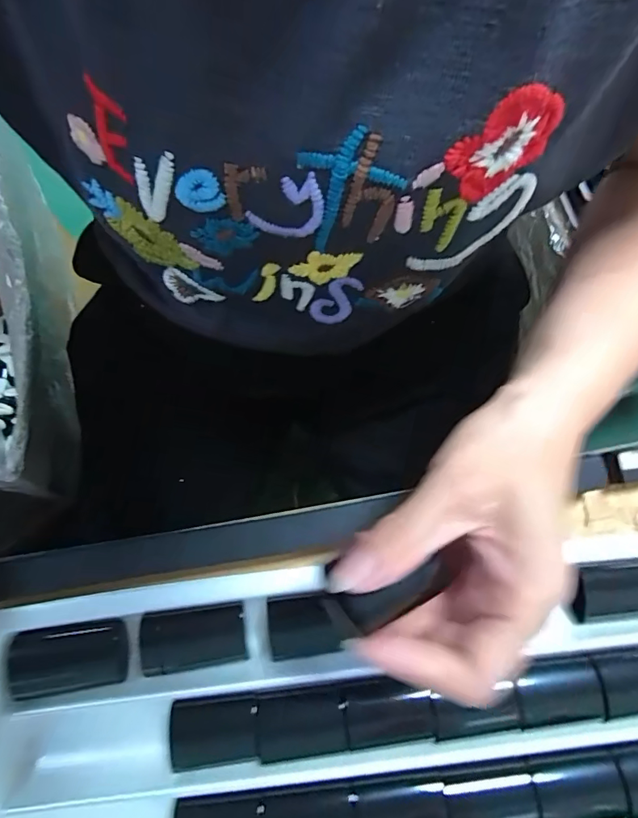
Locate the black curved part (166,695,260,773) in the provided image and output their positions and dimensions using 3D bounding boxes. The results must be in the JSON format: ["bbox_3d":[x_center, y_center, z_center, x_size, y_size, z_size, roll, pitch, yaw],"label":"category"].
[{"bbox_3d":[-0.056,0.174,0.239,0.047,0.004,0.032,-5,76,-2],"label":"black curved part"}]

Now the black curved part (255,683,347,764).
[{"bbox_3d":[-0.010,0.169,0.239,0.047,0.006,0.032,-9,76,-3],"label":"black curved part"}]

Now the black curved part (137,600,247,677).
[{"bbox_3d":[-0.071,0.131,0.254,0.056,0.010,0.032,-6,76,-3],"label":"black curved part"}]

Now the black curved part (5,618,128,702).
[{"bbox_3d":[-0.141,0.140,0.250,0.060,0.010,0.035,-6,76,-3],"label":"black curved part"}]

